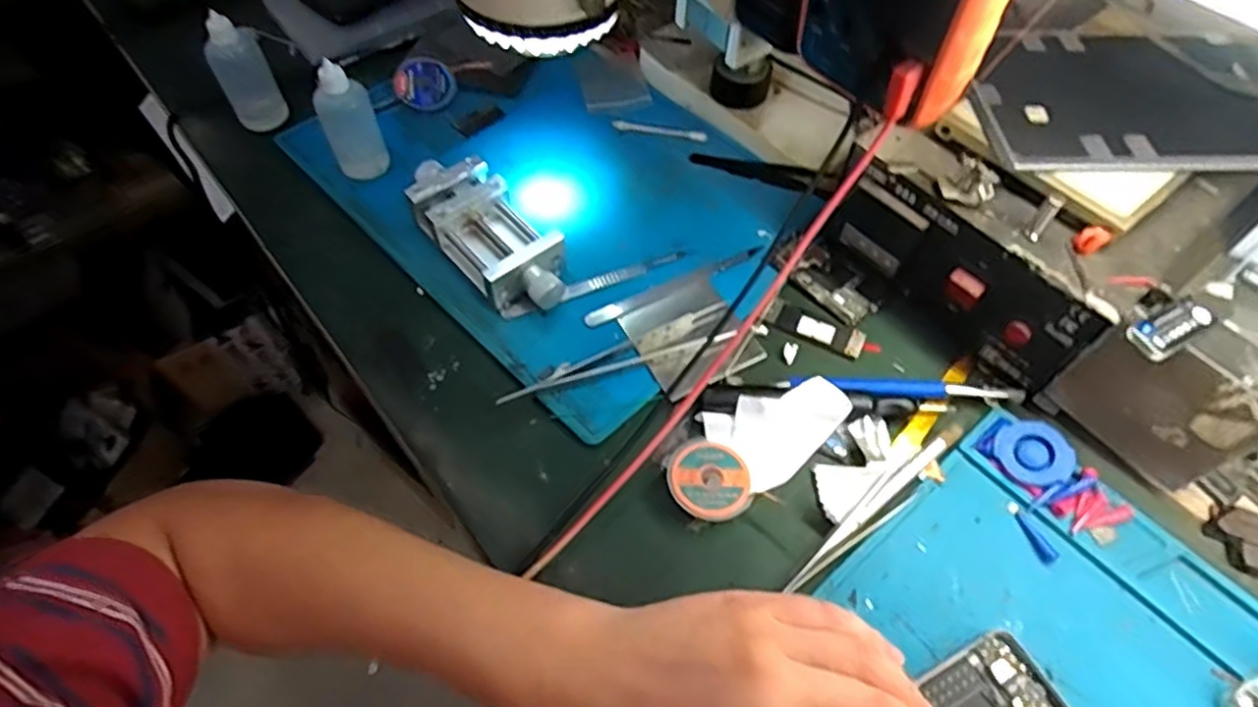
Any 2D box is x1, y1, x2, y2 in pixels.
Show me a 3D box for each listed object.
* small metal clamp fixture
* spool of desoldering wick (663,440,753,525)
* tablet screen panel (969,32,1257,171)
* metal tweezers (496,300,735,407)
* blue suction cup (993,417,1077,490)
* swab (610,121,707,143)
[{"bbox_3d":[-0.092,-0.076,0.450,0.059,0.035,0.134,-37,63,-22],"label":"small metal clamp fixture"},{"bbox_3d":[0.043,0.069,0.368,0.042,0.011,0.044,0,56,0],"label":"spool of desoldering wick"},{"bbox_3d":[0.299,-0.146,0.394,0.200,0.007,0.117,0,58,-1],"label":"tablet screen panel"},{"bbox_3d":[-0.003,0.002,0.408,0.149,0.008,0.026,-22,59,-15],"label":"metal tweezers"},{"bbox_3d":[0.220,0.054,0.374,0.037,0.006,0.037,-7,63,14],"label":"blue suction cup"},{"bbox_3d":[0.023,-0.169,0.527,0.072,0.009,0.010,12,56,7],"label":"swab"}]

